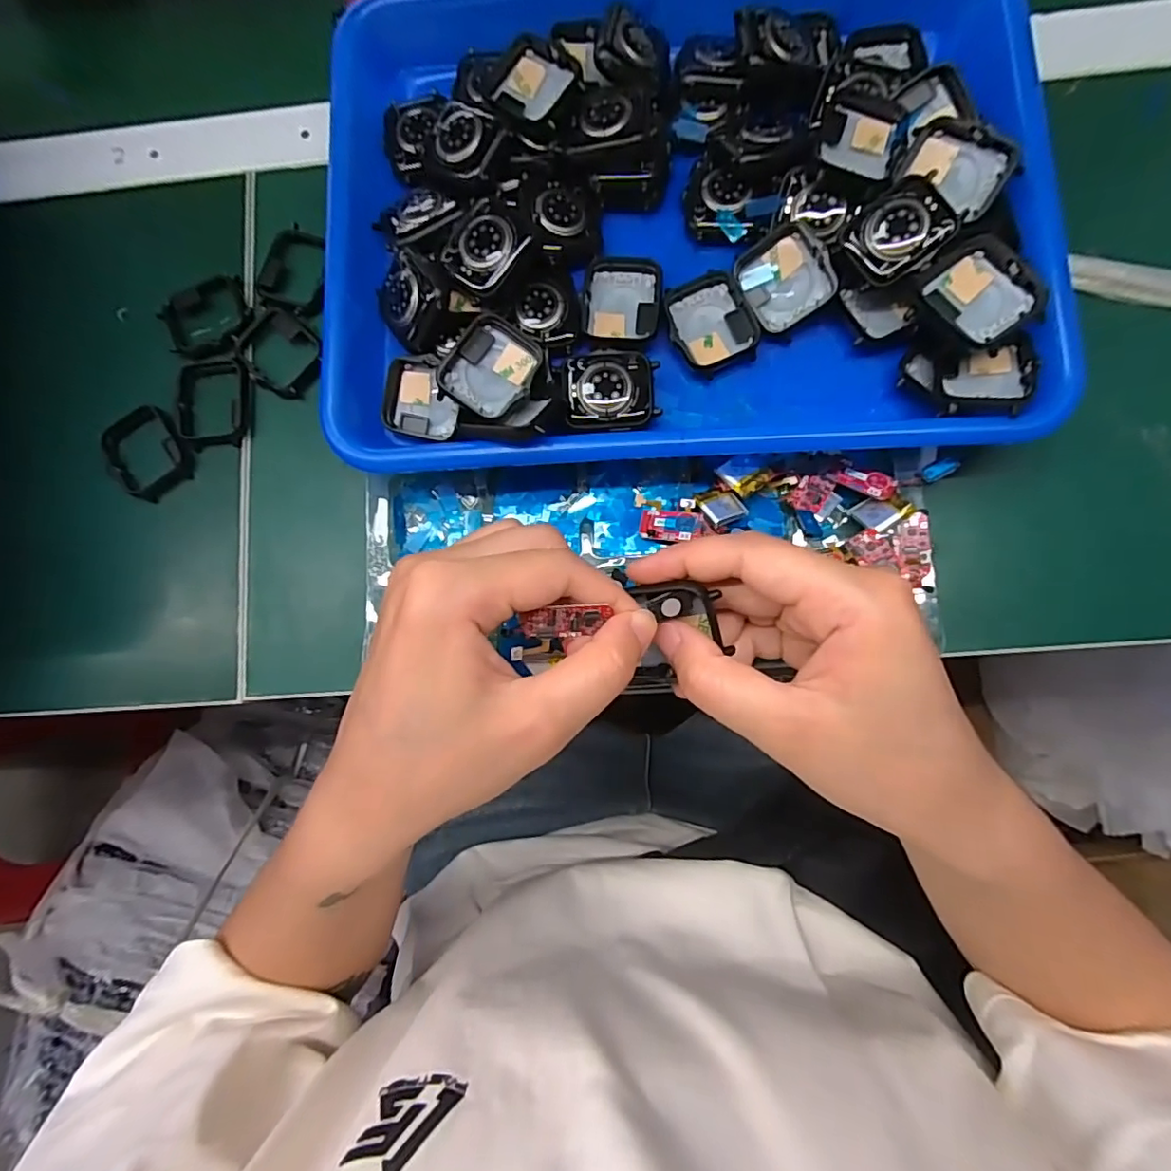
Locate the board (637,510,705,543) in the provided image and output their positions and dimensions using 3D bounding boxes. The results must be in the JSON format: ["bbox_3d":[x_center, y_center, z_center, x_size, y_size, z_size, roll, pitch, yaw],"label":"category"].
[{"bbox_3d":[0.040,-0.027,0.261,0.031,0.004,0.015,6,81,24],"label":"board"}]

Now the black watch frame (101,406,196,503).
[{"bbox_3d":[-0.229,-0.069,0.295,0.042,0.009,0.045,-33,81,-1],"label":"black watch frame"}]

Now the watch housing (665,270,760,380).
[{"bbox_3d":[0.058,-0.122,0.264,0.038,0.010,0.042,-25,80,0],"label":"watch housing"}]

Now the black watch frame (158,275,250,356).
[{"bbox_3d":[-0.201,-0.143,0.301,0.048,0.012,0.040,-9,81,3],"label":"black watch frame"}]

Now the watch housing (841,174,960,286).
[{"bbox_3d":[0.136,-0.154,0.244,0.040,0.010,0.037,-30,88,22],"label":"watch housing"}]

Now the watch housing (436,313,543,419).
[{"bbox_3d":[-0.042,-0.097,0.252,0.037,0.010,0.041,27,84,-1],"label":"watch housing"}]

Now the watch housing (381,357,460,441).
[{"bbox_3d":[-0.077,-0.088,0.266,0.036,0.016,0.033,14,83,6],"label":"watch housing"}]

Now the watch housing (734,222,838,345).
[{"bbox_3d":[0.093,-0.142,0.261,0.036,0.009,0.041,-29,84,19],"label":"watch housing"}]

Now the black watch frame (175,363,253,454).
[{"bbox_3d":[-0.194,-0.096,0.296,0.040,0.010,0.048,3,82,5],"label":"black watch frame"}]

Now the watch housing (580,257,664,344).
[{"bbox_3d":[0.017,-0.136,0.268,0.037,0.009,0.039,4,82,5],"label":"watch housing"}]

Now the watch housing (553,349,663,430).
[{"bbox_3d":[0.011,-0.089,0.253,0.043,0.008,0.035,-2,81,4],"label":"watch housing"}]

